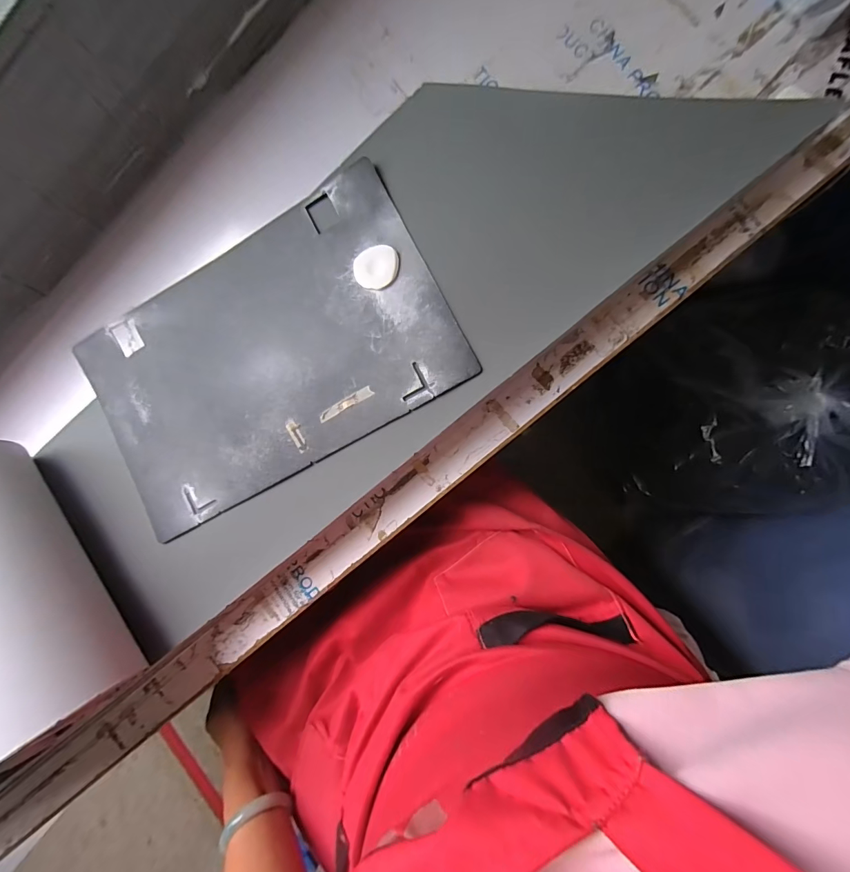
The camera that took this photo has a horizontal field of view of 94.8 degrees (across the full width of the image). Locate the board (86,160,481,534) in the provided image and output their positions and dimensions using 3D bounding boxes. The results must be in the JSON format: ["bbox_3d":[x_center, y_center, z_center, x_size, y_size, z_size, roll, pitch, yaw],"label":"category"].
[{"bbox_3d":[-0.153,-0.074,0.374,0.347,0.008,0.221,-28,86,7],"label":"board"}]

